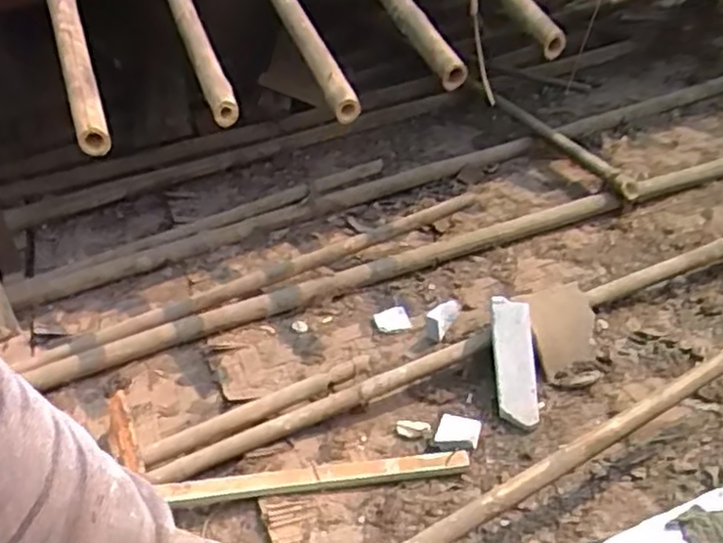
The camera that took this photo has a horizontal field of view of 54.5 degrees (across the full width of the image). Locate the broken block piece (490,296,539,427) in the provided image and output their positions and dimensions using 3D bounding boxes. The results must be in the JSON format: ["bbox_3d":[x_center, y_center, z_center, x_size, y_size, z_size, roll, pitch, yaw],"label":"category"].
[{"bbox_3d":[0.311,0.181,1.431,0.082,0.040,0.262,-5,79,2],"label":"broken block piece"}]

